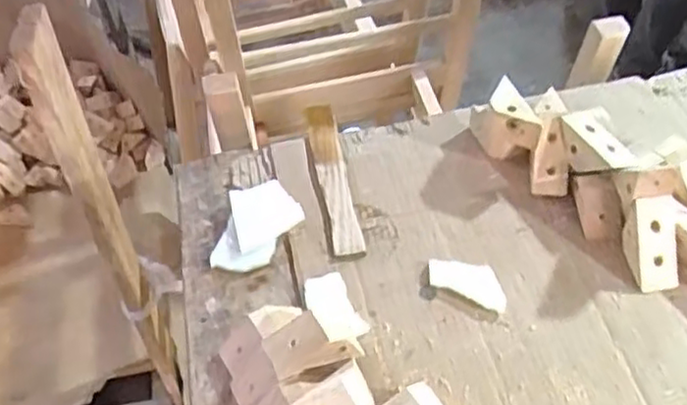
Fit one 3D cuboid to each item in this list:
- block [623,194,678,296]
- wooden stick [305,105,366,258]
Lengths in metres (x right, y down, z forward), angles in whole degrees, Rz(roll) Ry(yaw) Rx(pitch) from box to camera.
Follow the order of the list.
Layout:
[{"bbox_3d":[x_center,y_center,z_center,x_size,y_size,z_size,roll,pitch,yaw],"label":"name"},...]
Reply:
[{"bbox_3d":[0.283,0.037,0.642,0.037,0.062,0.060,-10,50,-6],"label":"block"},{"bbox_3d":[-0.013,-0.033,0.748,0.032,0.017,0.220,-9,50,-5],"label":"wooden stick"}]

